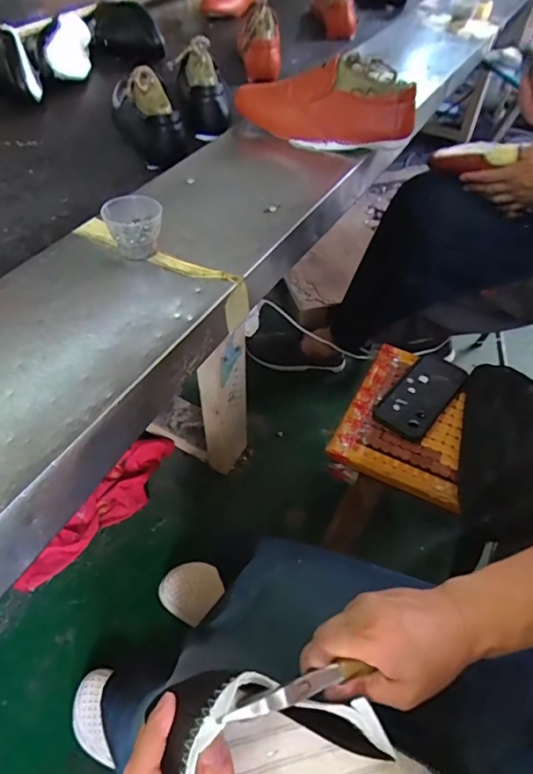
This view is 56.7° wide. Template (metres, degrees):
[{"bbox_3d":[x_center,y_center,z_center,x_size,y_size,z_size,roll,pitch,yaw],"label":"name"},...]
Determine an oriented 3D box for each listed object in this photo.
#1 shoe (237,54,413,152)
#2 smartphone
[{"bbox_3d":[0.078,-0.429,0.760,0.284,0.139,0.083,18,52,12],"label":"shoe"},{"bbox_3d":[0.237,0.010,0.750,0.079,0.015,0.176,34,57,24],"label":"smartphone"}]

